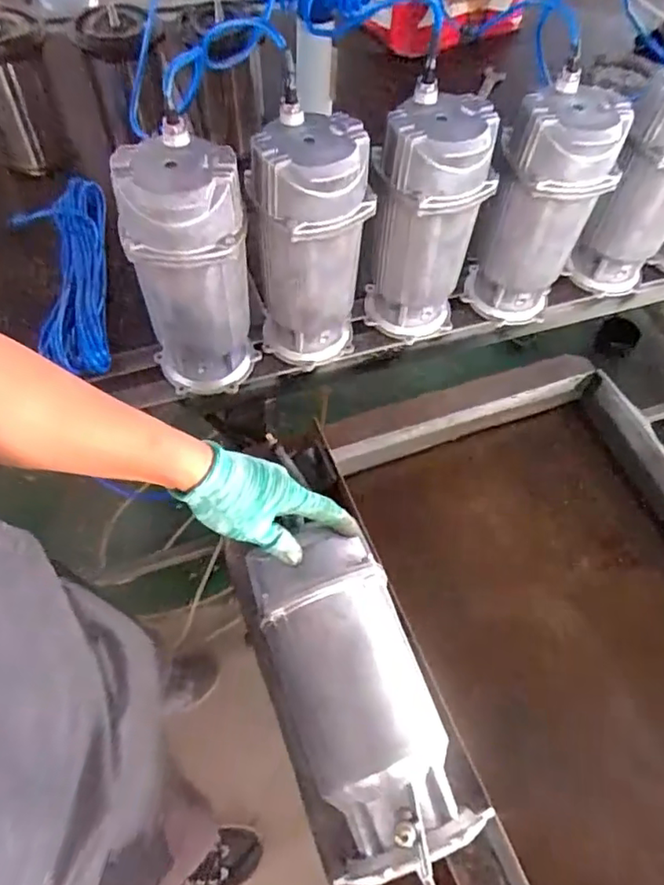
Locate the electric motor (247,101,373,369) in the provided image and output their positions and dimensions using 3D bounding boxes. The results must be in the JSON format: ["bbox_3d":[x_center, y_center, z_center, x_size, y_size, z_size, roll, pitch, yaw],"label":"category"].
[{"bbox_3d":[-0.025,-0.230,0.739,0.125,0.291,0.115,21,59,10],"label":"electric motor"}]

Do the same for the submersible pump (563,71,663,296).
[{"bbox_3d":[0.445,-0.354,0.841,0.130,0.289,0.114,25,60,12],"label":"submersible pump"}]

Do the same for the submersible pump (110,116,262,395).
[{"bbox_3d":[-0.162,-0.190,0.705,0.126,0.291,0.109,-13,60,-11],"label":"submersible pump"}]

